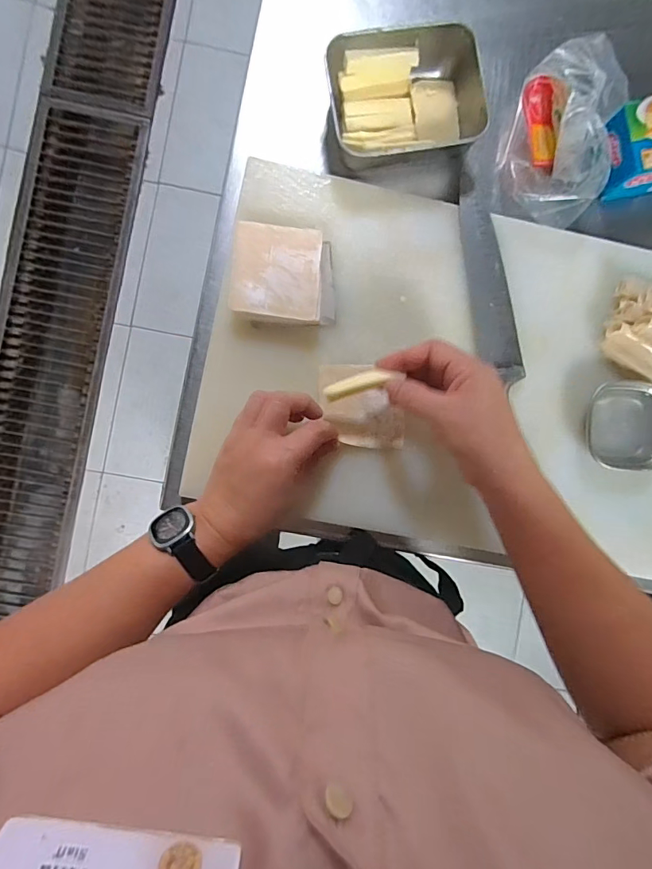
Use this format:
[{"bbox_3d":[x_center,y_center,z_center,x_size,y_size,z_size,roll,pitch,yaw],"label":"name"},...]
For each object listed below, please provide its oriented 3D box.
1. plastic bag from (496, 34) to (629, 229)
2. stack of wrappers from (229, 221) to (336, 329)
[{"bbox_3d":[0.215,-0.275,0.418,0.087,0.061,0.166,18,88,-4],"label":"plastic bag"},{"bbox_3d":[-0.034,-0.136,0.396,0.088,0.025,0.080,6,89,-4],"label":"stack of wrappers"}]

